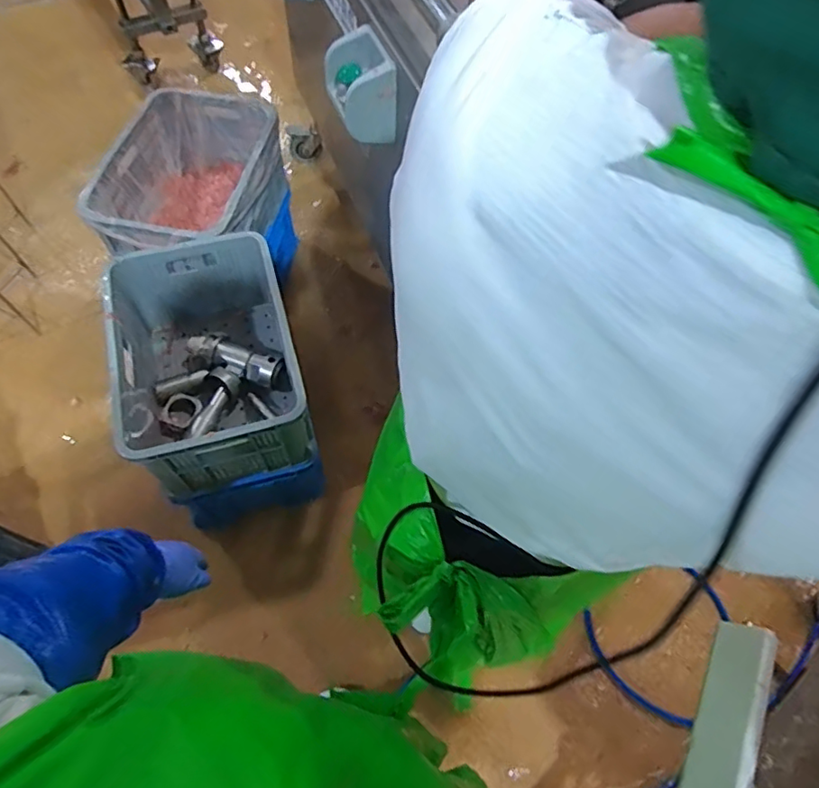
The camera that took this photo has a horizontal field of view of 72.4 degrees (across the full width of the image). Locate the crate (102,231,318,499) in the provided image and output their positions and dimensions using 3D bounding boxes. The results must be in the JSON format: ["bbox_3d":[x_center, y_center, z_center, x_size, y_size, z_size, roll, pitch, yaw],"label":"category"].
[{"bbox_3d":[-0.457,-0.073,1.274,0.382,0.272,0.518,-15,62,-10],"label":"crate"}]

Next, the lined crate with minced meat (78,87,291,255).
[{"bbox_3d":[-0.571,-0.547,1.498,0.370,0.270,0.543,7,61,3],"label":"lined crate with minced meat"}]

